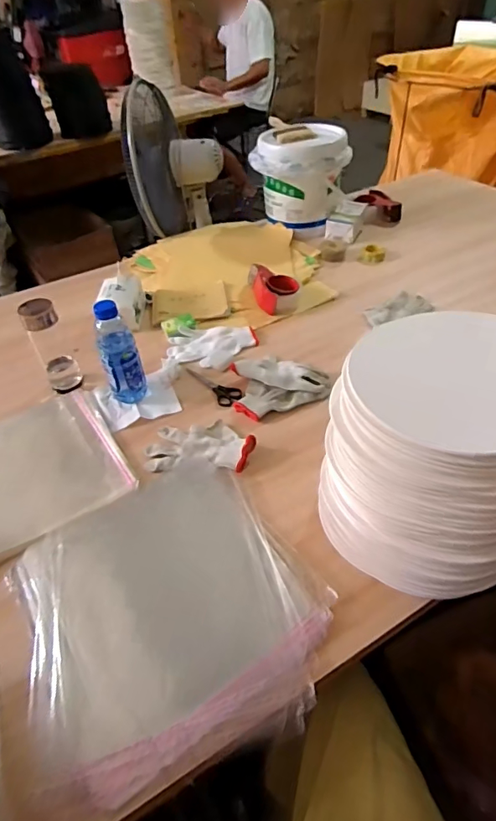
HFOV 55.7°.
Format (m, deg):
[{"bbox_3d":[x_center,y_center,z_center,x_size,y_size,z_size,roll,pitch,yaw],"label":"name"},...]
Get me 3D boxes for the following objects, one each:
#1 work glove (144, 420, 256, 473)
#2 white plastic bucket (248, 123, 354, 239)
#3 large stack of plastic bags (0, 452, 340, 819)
[{"bbox_3d":[-0.081,0.059,0.817,0.180,0.030,0.104,0,46,6],"label":"work glove"},{"bbox_3d":[0.154,-0.662,1.347,0.232,0.221,0.208,26,52,29],"label":"white plastic bucket"},{"bbox_3d":[-0.106,0.262,0.629,0.357,0.025,0.378,-29,50,-20],"label":"large stack of plastic bags"}]

